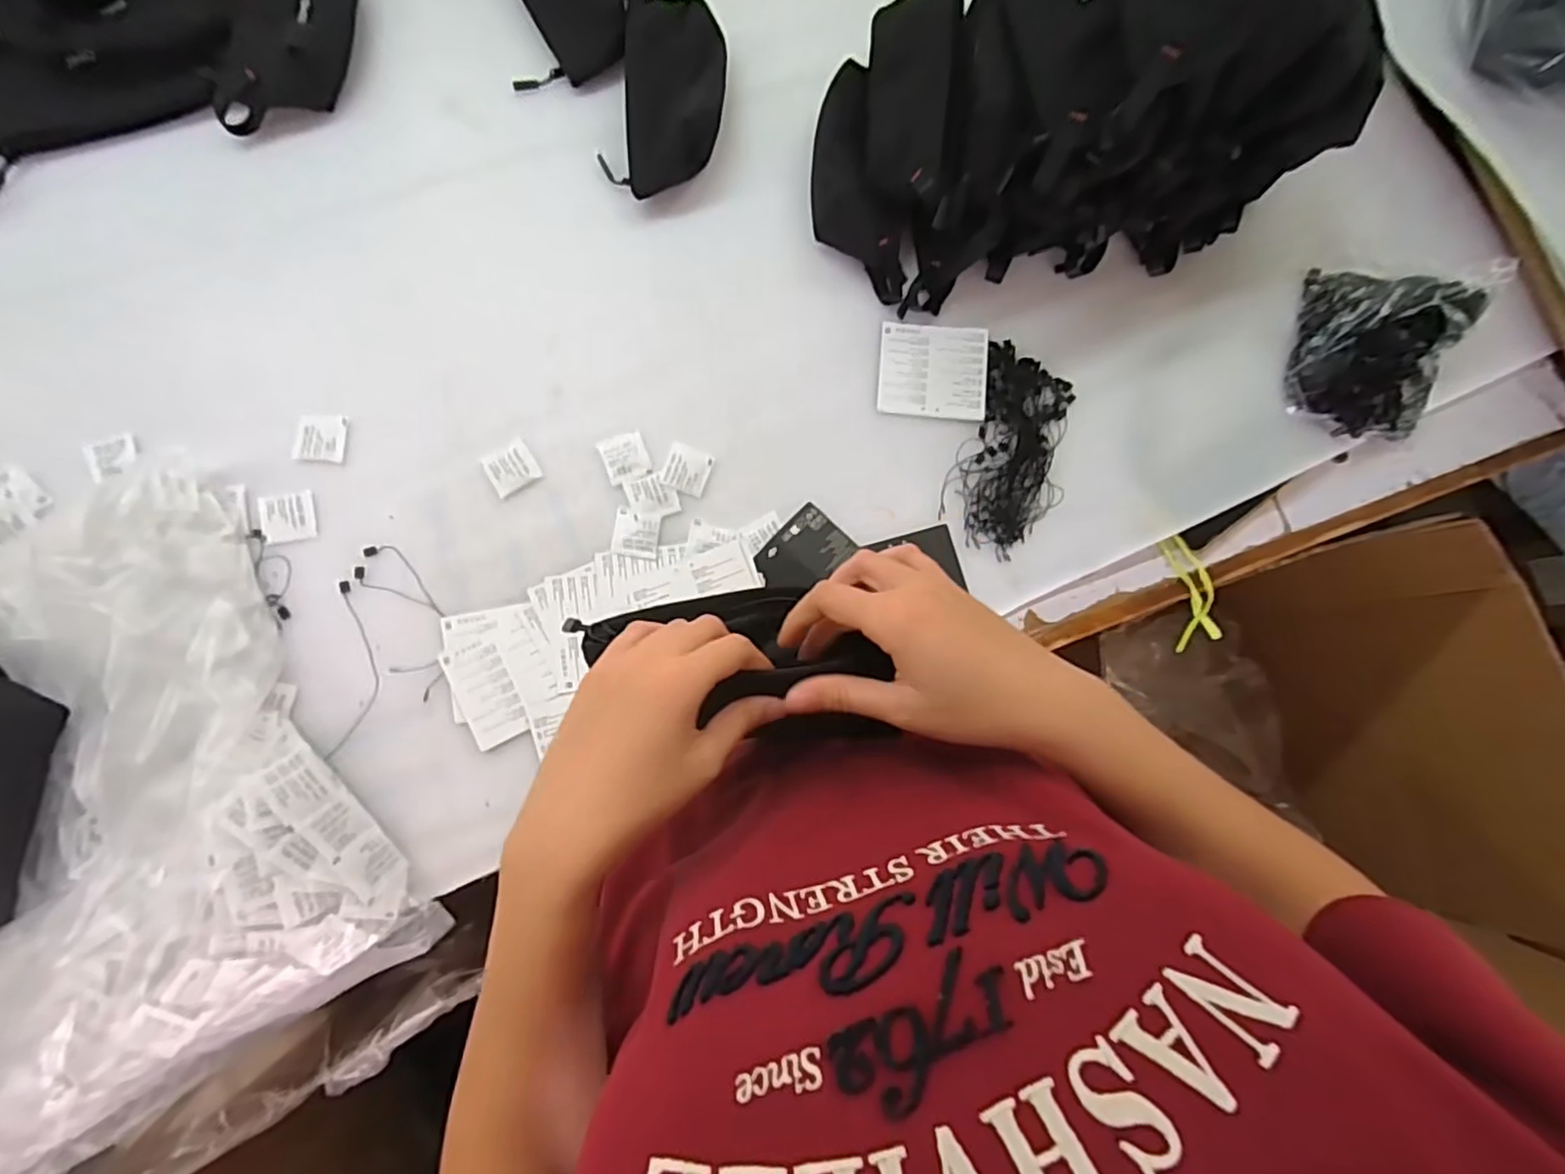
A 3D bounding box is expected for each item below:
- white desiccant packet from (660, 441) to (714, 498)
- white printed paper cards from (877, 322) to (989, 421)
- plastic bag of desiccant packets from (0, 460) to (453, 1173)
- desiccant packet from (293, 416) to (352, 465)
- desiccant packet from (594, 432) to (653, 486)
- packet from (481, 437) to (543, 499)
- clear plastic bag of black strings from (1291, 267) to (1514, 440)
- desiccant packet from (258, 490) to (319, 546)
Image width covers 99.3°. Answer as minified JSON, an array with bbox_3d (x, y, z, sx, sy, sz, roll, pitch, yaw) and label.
[{"bbox_3d":[-0.084,-0.104,0.585,0.038,0.004,0.040,20,82,0],"label":"white desiccant packet"},{"bbox_3d":[0.140,-0.201,0.616,0.098,0.007,0.088,5,82,-2],"label":"white printed paper cards"},{"bbox_3d":[-0.552,0.172,0.490,0.404,0.078,0.457,-29,84,-6],"label":"plastic bag of desiccant packets"},{"bbox_3d":[-0.395,-0.128,0.571,0.043,0.005,0.041,5,82,-2],"label":"desiccant packet"},{"bbox_3d":[-0.138,-0.114,0.586,0.038,0.004,0.042,-21,84,-5],"label":"desiccant packet"},{"bbox_3d":[-0.235,-0.103,0.578,0.040,0.005,0.038,-33,85,-6],"label":"packet"},{"bbox_3d":[0.543,-0.218,0.600,0.126,0.060,0.157,18,82,0],"label":"clear plastic bag of black strings"},{"bbox_3d":[-0.418,-0.059,0.562,0.042,0.005,0.042,-12,83,-4],"label":"desiccant packet"}]

